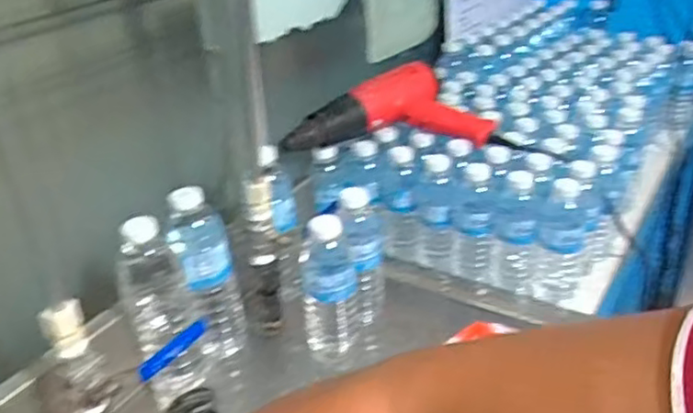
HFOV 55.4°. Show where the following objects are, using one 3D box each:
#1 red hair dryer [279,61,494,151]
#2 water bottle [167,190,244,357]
[{"bbox_3d":[0.058,-0.140,0.960,0.301,0.085,0.127,-7,29,-4],"label":"red hair dryer"},{"bbox_3d":[-0.156,0.075,0.740,0.060,0.202,0.072,-12,30,-12],"label":"water bottle"}]

